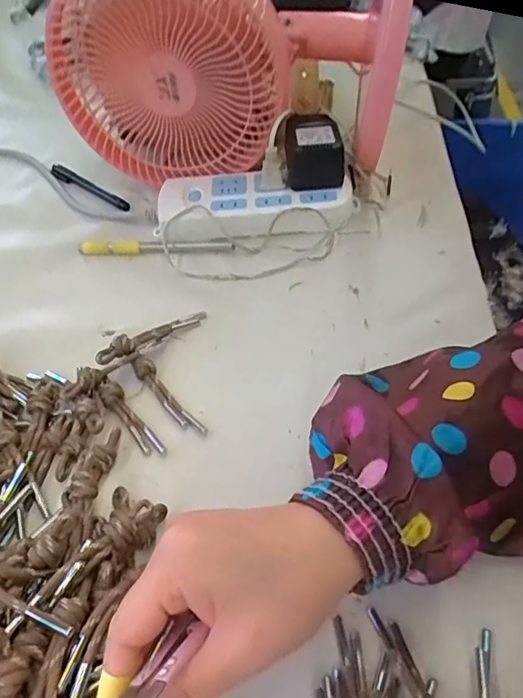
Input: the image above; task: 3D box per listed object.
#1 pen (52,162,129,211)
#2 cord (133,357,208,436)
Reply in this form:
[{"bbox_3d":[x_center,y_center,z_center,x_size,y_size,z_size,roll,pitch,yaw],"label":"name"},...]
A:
[{"bbox_3d":[-0.193,-0.178,0.579,0.145,0.012,0.018,34,59,28],"label":"pen"},{"bbox_3d":[-0.068,0.033,0.378,0.015,0.011,0.081,-32,55,-22],"label":"cord"}]

